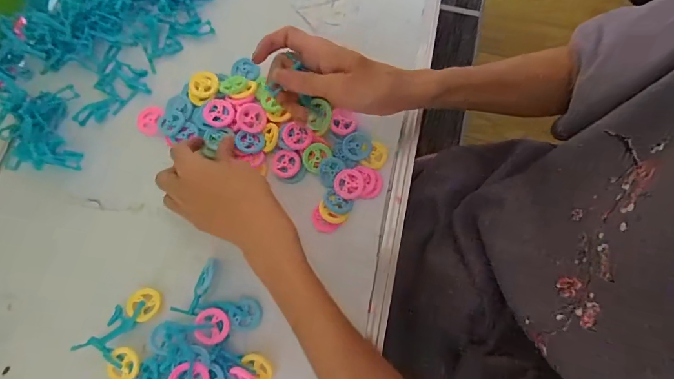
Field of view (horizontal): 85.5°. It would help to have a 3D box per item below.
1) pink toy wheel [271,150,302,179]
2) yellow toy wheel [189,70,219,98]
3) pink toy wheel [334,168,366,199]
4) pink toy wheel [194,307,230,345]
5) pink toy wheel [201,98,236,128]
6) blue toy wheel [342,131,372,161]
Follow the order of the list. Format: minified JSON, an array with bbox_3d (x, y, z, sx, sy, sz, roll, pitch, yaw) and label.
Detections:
[{"bbox_3d":[-0.052,-0.026,0.370,0.029,0.007,0.028,0,77,0],"label":"pink toy wheel"},{"bbox_3d":[-0.140,-0.110,0.382,0.029,0.009,0.026,-32,79,-7],"label":"yellow toy wheel"},{"bbox_3d":[0.013,-0.006,0.362,0.031,0.006,0.030,0,77,0],"label":"pink toy wheel"},{"bbox_3d":[-0.110,0.120,0.322,0.029,0.004,0.030,15,54,-21],"label":"pink toy wheel"},{"bbox_3d":[-0.120,-0.078,0.373,0.032,0.006,0.030,0,77,0],"label":"pink toy wheel"},{"bbox_3d":[0.021,-0.045,0.374,0.029,0.007,0.030,0,77,0],"label":"blue toy wheel"}]

